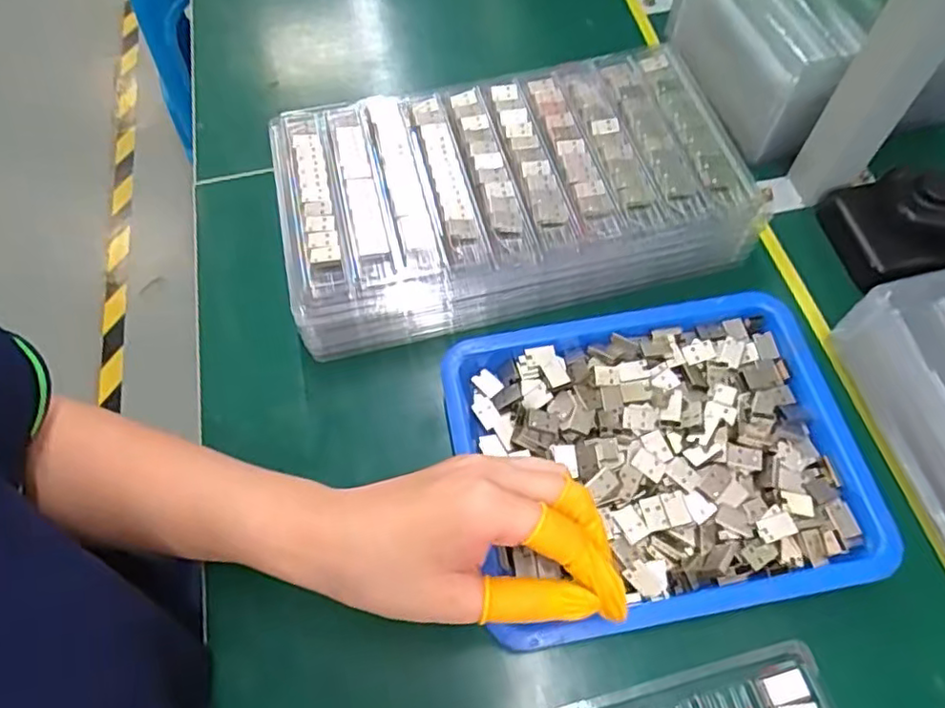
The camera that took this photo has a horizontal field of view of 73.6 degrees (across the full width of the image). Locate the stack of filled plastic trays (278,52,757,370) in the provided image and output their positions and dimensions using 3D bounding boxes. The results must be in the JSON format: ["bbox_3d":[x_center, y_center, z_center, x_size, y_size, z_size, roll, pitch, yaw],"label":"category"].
[{"bbox_3d":[0.023,-0.111,0.428,0.294,0.053,0.164,-13,63,-5],"label":"stack of filled plastic trays"}]

